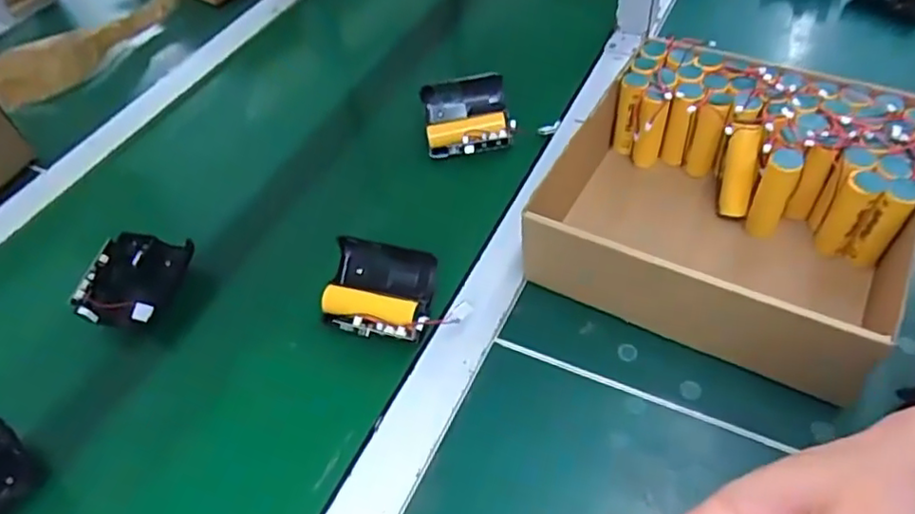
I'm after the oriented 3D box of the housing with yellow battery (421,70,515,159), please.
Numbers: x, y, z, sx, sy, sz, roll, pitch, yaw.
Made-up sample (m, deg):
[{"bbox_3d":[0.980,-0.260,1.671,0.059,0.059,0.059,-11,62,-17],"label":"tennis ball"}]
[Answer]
[{"bbox_3d":[0.009,-0.132,0.579,0.080,0.041,0.063,-9,49,-1],"label":"housing with yellow battery"}]

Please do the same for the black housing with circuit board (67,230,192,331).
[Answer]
[{"bbox_3d":[-0.258,0.016,0.496,0.065,0.031,0.084,4,50,9],"label":"black housing with circuit board"}]

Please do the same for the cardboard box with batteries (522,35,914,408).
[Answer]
[{"bbox_3d":[0.206,-0.045,0.462,0.230,0.088,0.230,21,55,22],"label":"cardboard box with batteries"}]

